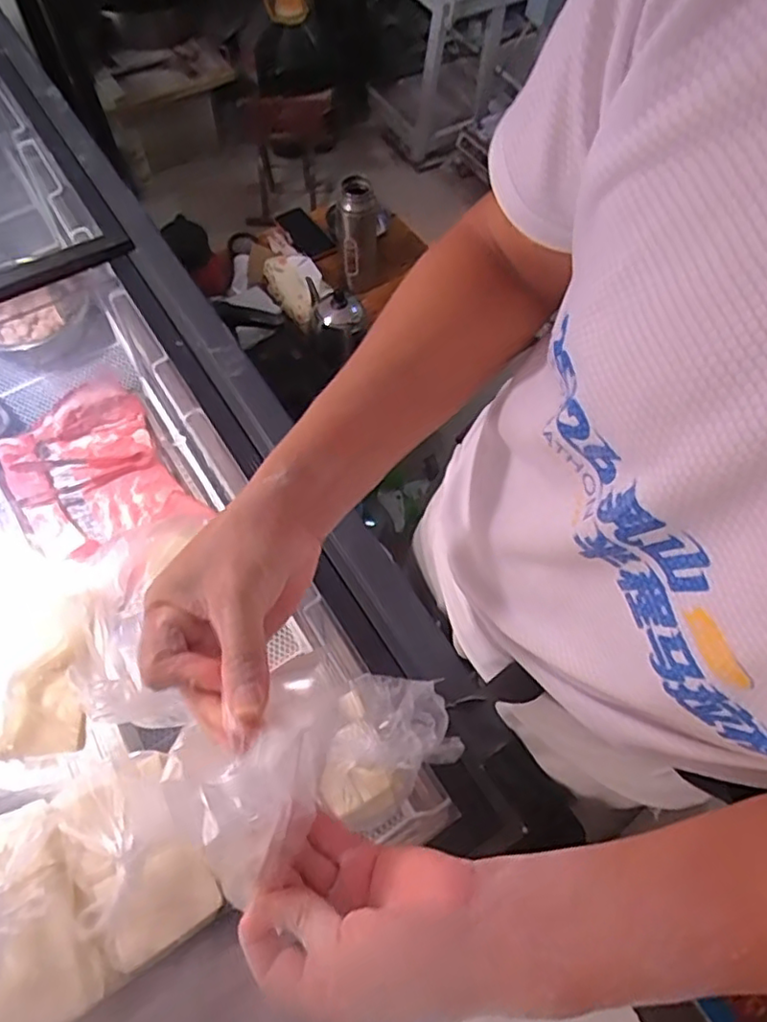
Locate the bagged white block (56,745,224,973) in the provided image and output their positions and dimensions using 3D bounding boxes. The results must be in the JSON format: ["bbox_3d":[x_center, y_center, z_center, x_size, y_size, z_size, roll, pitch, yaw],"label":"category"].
[{"bbox_3d":[-0.221,0.294,0.543,0.105,0.056,0.161,-30,68,-16],"label":"bagged white block"}]

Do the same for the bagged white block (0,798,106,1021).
[{"bbox_3d":[-0.312,0.342,0.521,0.111,0.063,0.174,-26,67,-15],"label":"bagged white block"}]

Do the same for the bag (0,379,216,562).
[{"bbox_3d":[-0.492,-0.056,1.078,0.252,0.078,0.309,-29,67,-16],"label":"bag"}]

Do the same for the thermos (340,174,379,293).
[{"bbox_3d":[-0.047,-0.550,1.278,0.072,0.229,0.066,0,63,-2],"label":"thermos"}]

